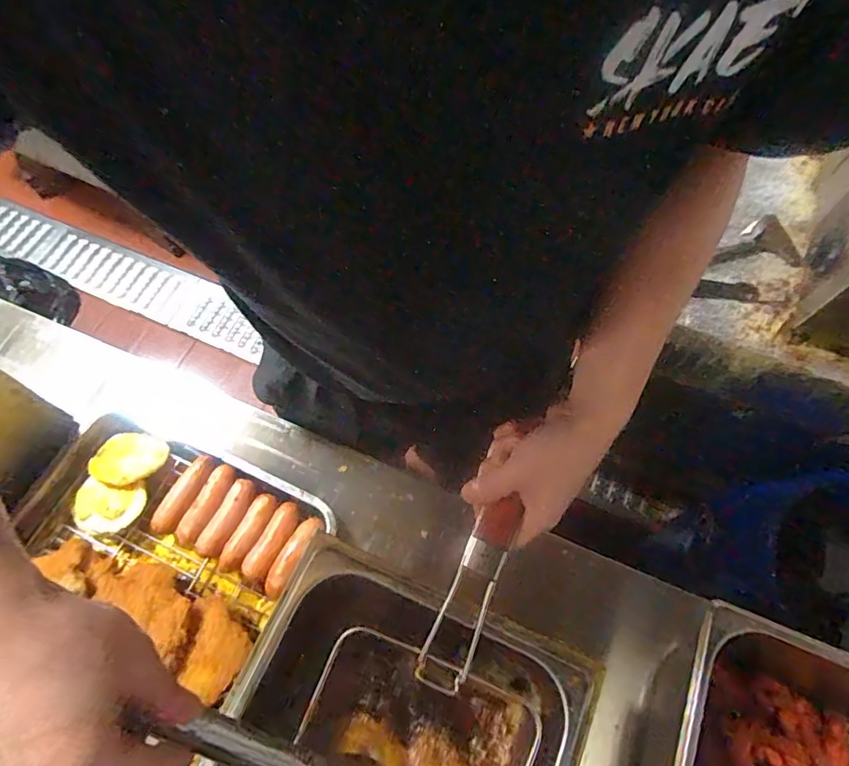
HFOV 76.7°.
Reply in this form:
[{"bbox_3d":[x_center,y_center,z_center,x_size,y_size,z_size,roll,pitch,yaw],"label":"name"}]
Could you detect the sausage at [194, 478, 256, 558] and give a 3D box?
[{"bbox_3d":[-0.228,0.161,0.632,0.030,0.035,0.092,24,66,10],"label":"sausage"}]

